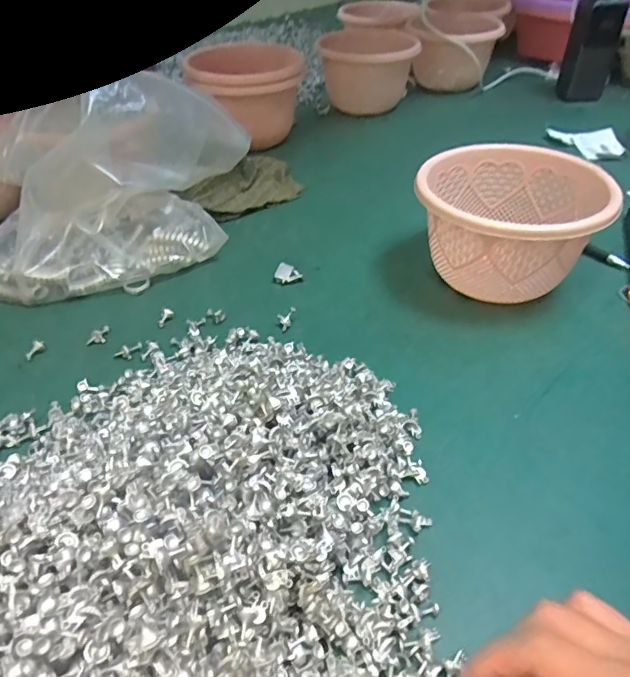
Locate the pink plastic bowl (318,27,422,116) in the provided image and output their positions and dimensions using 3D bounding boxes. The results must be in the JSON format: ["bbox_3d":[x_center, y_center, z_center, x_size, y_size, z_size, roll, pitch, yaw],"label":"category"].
[{"bbox_3d":[0.075,-0.379,0.744,0.125,0.088,0.135,0,43,0],"label":"pink plastic bowl"}]

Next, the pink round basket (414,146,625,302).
[{"bbox_3d":[0.154,-0.088,0.424,0.130,0.090,0.134,0,43,0],"label":"pink round basket"}]

